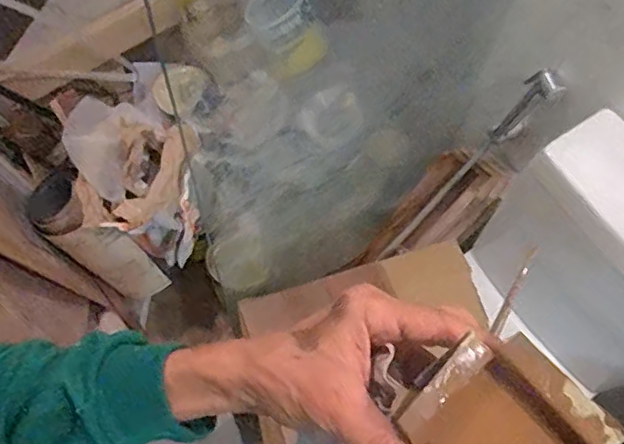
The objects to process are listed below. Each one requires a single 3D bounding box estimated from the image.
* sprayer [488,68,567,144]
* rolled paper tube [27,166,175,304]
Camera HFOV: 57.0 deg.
[{"bbox_3d":[0.391,-0.202,1.048,0.053,0.184,0.065,-35,70,-18],"label":"sprayer"},{"bbox_3d":[-0.509,0.056,1.407,0.376,0.139,0.148,50,63,-29],"label":"rolled paper tube"}]

